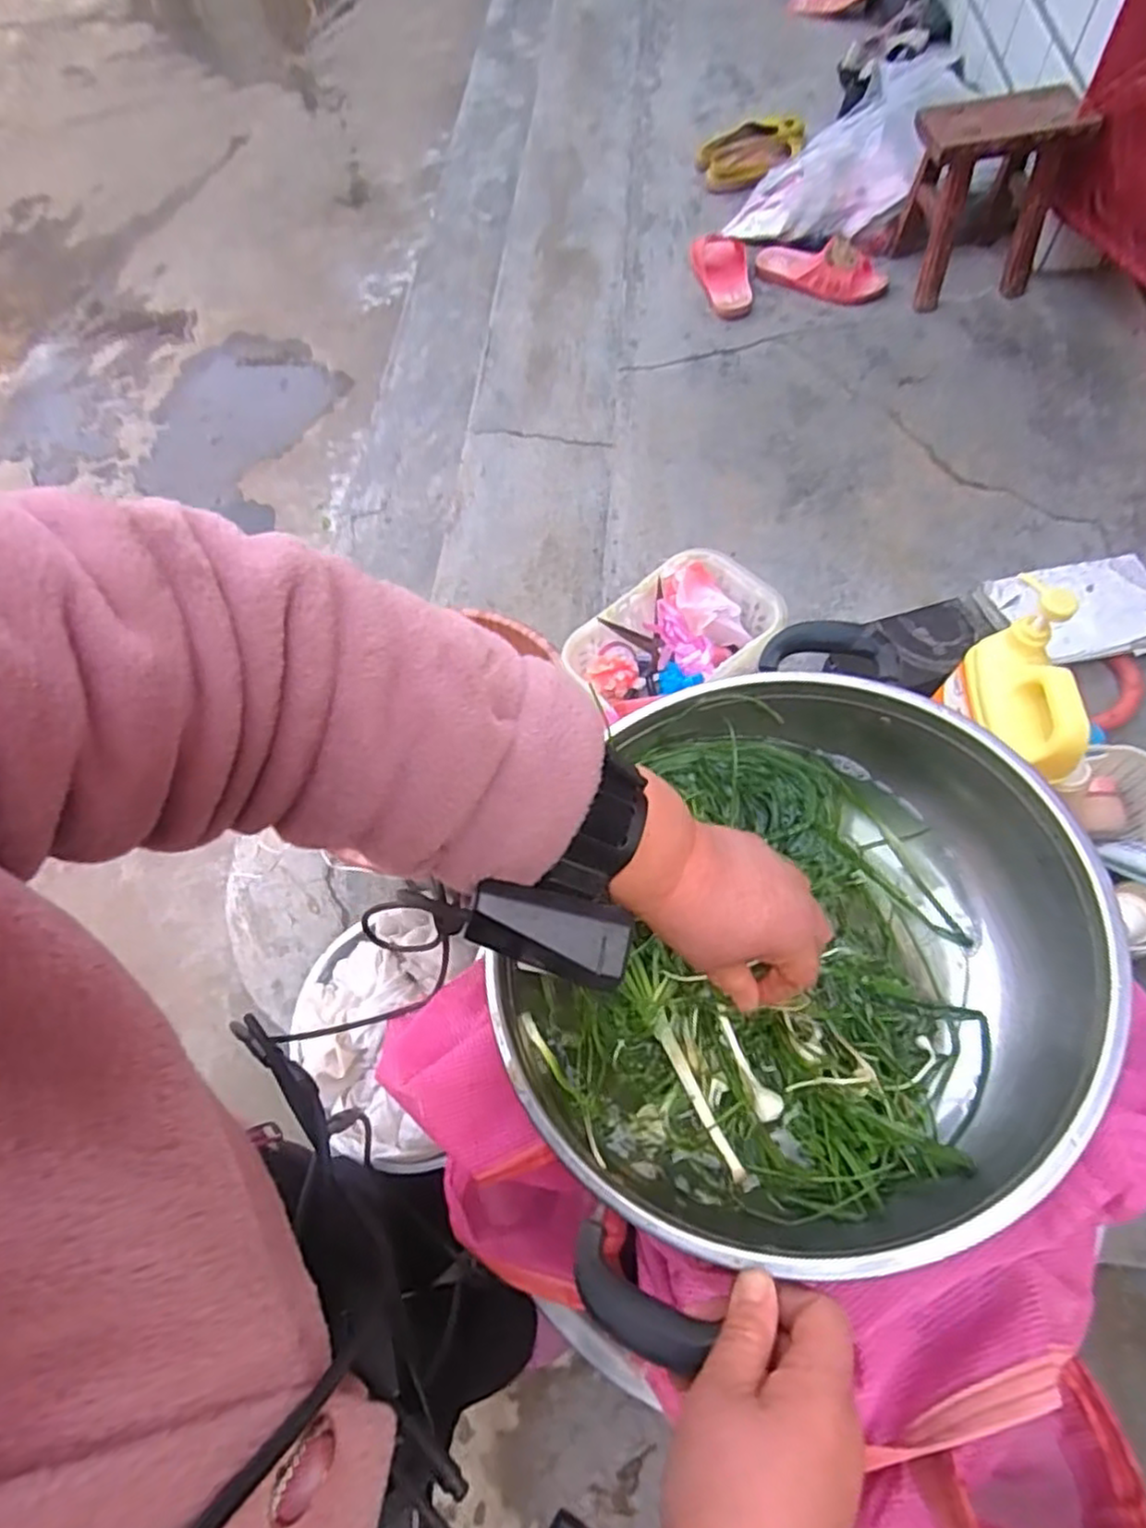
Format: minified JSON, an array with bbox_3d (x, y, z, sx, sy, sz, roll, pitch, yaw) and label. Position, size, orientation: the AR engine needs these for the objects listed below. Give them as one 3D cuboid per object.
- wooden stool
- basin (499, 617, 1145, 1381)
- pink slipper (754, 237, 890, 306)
[{"bbox_3d":[0.648,-0.895,1.119,0.212,0.226,0.168,-3,63,3],"label":"wooden stool"},{"bbox_3d":[0.109,0.093,0.415,0.318,0.120,0.316,-21,63,-6],"label":"basin"},{"bbox_3d":[0.425,-0.859,1.219,0.228,0.060,0.097,32,69,18],"label":"pink slipper"}]

